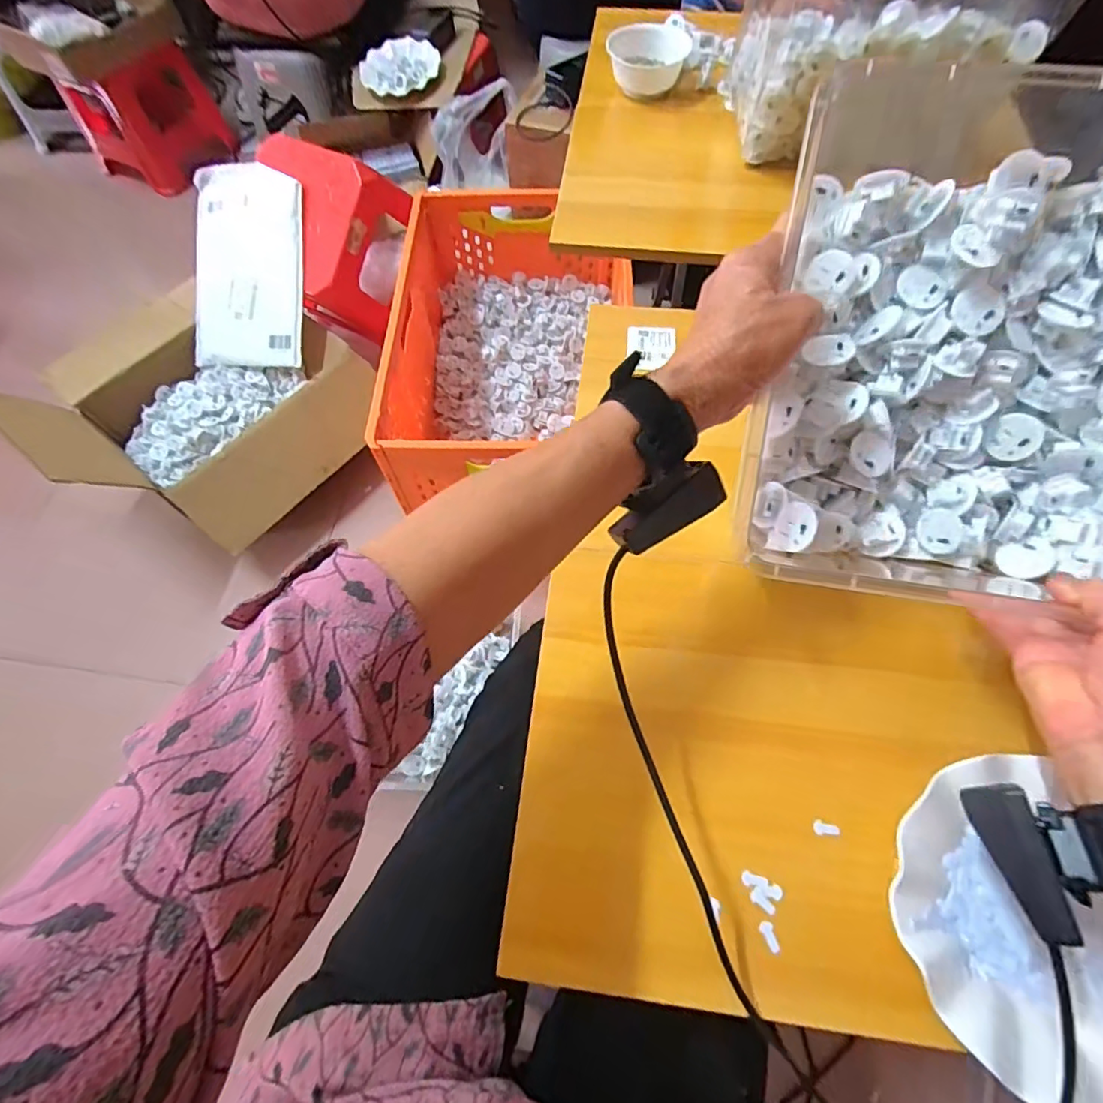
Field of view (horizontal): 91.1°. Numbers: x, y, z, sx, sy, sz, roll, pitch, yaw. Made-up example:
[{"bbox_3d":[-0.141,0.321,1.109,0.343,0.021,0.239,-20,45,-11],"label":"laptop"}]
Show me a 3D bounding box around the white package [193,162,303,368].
[{"bbox_3d":[-0.565,-0.518,0.997,0.228,0.030,0.334,6,102,9],"label":"white package"}]

